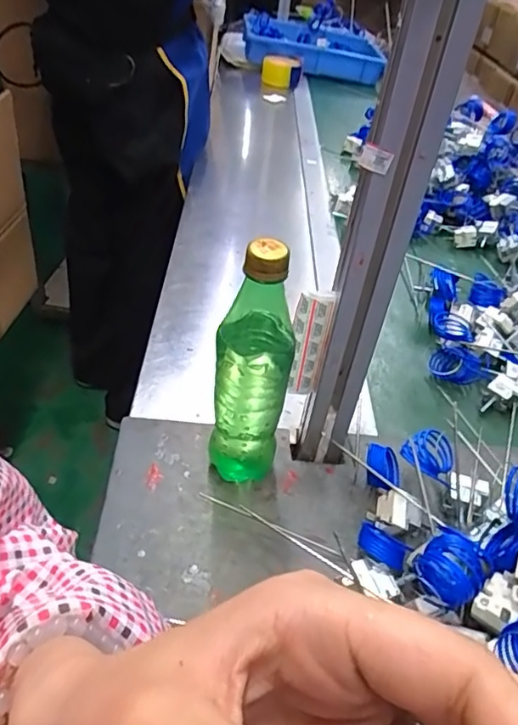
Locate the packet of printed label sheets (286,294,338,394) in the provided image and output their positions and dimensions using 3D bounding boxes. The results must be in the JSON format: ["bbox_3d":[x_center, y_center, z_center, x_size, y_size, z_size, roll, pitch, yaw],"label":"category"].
[{"bbox_3d":[0.043,-0.015,0.490,0.031,0.106,0.014,15,41,9],"label":"packet of printed label sheets"}]

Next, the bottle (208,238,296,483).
[{"bbox_3d":[-0.007,0.014,0.458,0.058,0.253,0.057,9,41,2],"label":"bottle"}]

